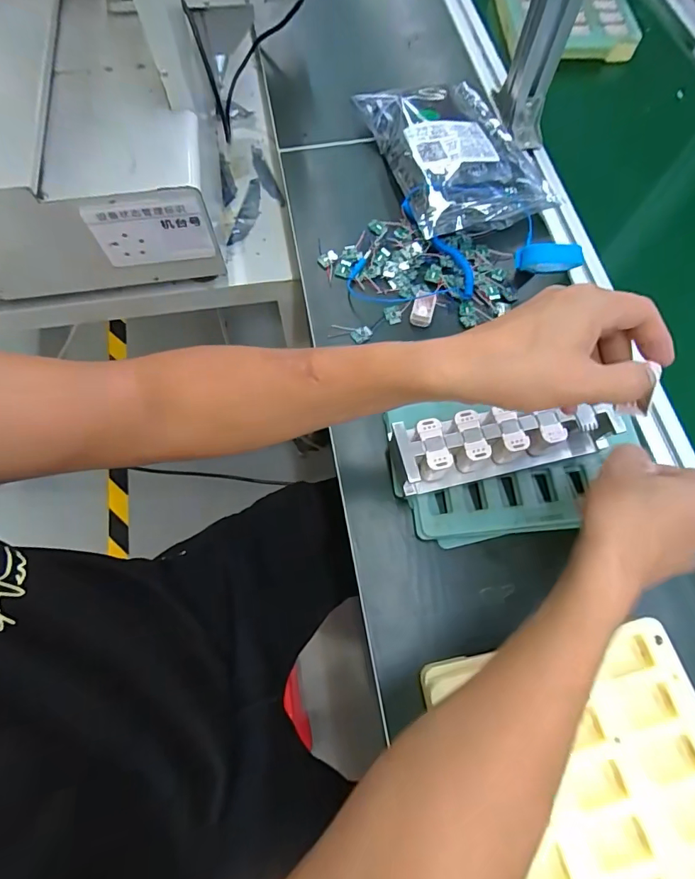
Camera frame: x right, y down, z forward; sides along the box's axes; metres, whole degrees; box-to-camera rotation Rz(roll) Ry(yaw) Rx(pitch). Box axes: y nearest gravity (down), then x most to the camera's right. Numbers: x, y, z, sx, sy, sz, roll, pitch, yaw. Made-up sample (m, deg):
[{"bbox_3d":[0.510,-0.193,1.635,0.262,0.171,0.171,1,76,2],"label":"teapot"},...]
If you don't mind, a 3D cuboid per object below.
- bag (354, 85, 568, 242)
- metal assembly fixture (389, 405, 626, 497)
[{"bbox_3d":[0.133,-0.359,0.547,0.181,0.039,0.258,-17,70,-4],"label":"bag"},{"bbox_3d":[0.135,0.001,0.389,0.188,0.049,0.058,-7,69,-7],"label":"metal assembly fixture"}]

